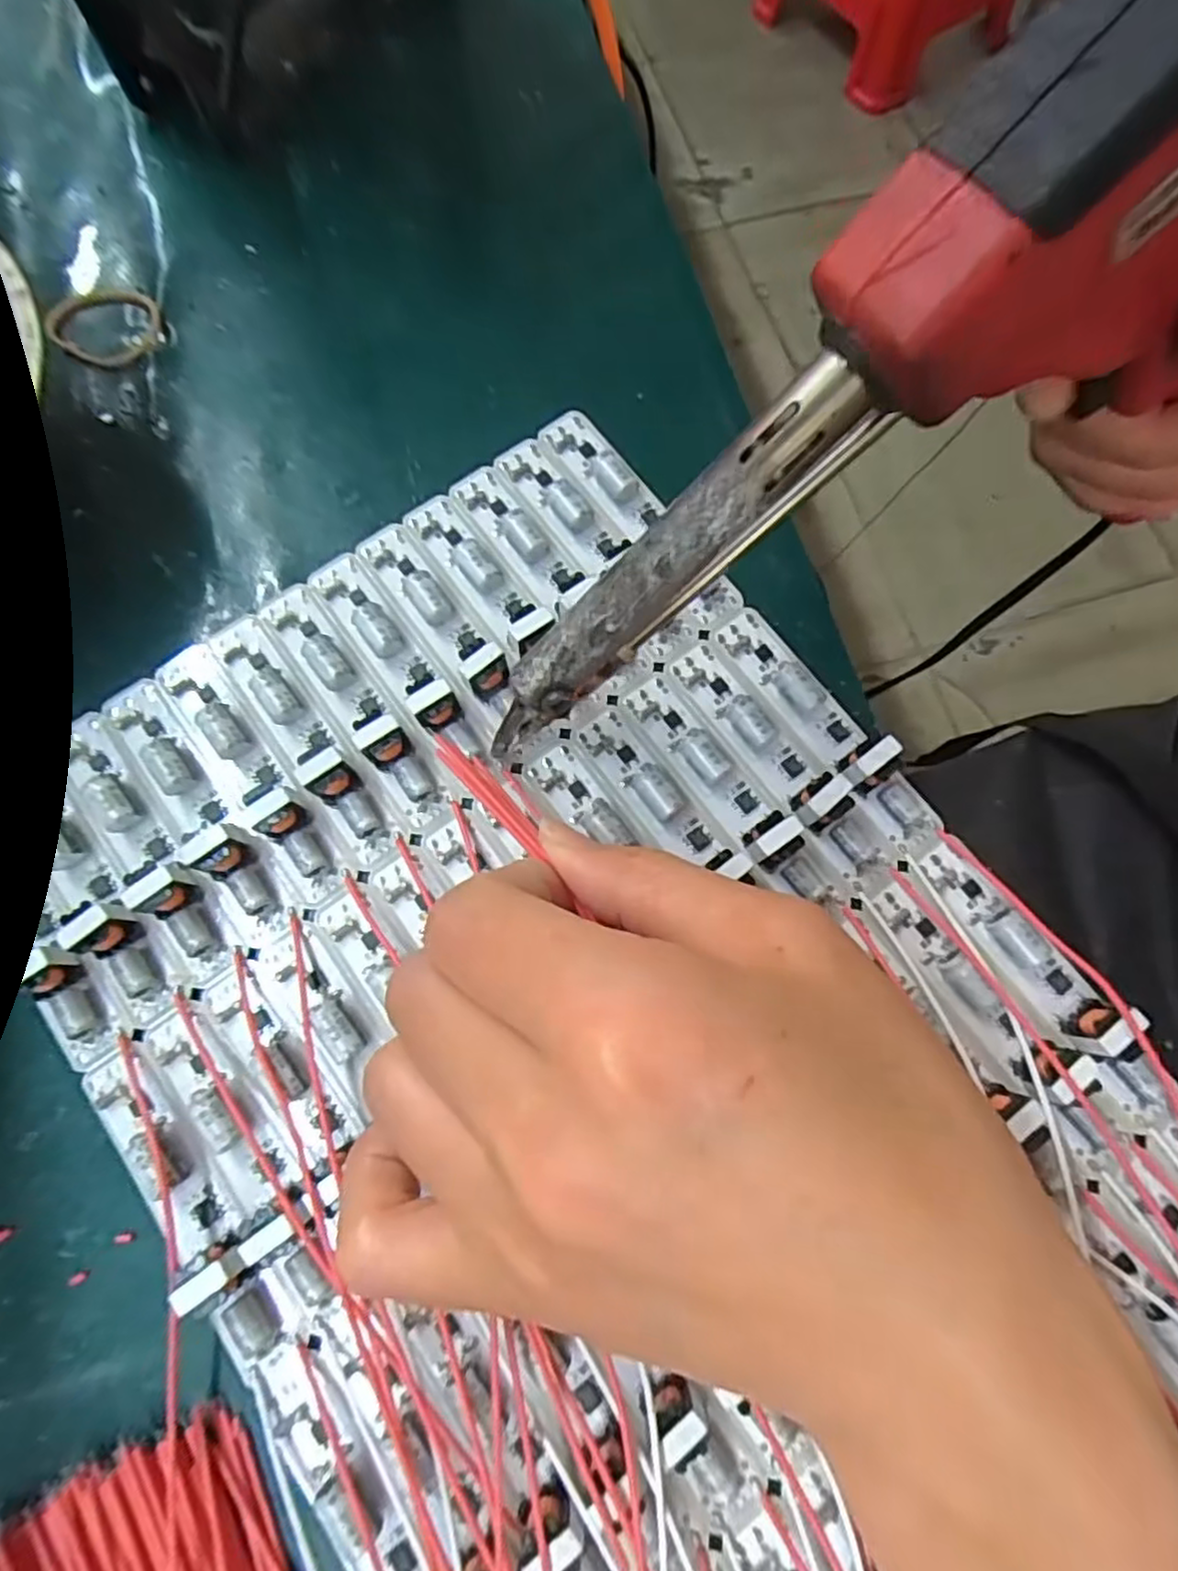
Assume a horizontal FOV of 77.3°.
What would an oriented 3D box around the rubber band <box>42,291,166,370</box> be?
[{"bbox_3d":[-0.146,-0.139,0.220,0.039,0.004,0.028,17,76,4],"label":"rubber band"}]

